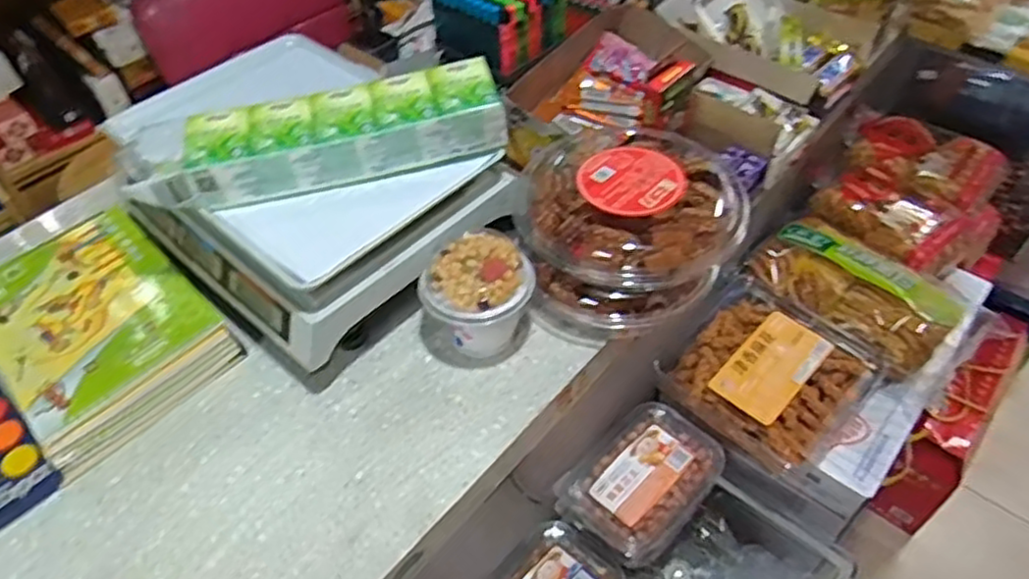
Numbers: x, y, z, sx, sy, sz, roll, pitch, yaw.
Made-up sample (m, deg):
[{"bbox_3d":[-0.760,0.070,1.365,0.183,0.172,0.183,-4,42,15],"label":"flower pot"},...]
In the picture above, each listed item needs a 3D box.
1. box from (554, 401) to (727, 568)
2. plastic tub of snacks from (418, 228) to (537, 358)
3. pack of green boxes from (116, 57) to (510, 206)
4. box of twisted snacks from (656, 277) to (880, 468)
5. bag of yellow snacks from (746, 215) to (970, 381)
[{"bbox_3d":[0.142,0.211,0.787,0.174,0.042,0.121,-36,56,-26],"label":"box"},{"bbox_3d":[-0.032,0.012,0.611,0.079,0.094,0.084,-1,49,2],"label":"plastic tub of snacks"},{"bbox_3d":[-0.166,-0.132,0.614,0.310,0.056,0.079,-12,49,-8],"label":"pack of green boxes"},{"bbox_3d":[0.293,0.096,0.842,0.204,0.048,0.201,-36,56,-26],"label":"box of twisted snacks"},{"bbox_3d":[0.421,-0.004,0.879,0.128,0.054,0.229,-35,56,-25],"label":"bag of yellow snacks"}]

